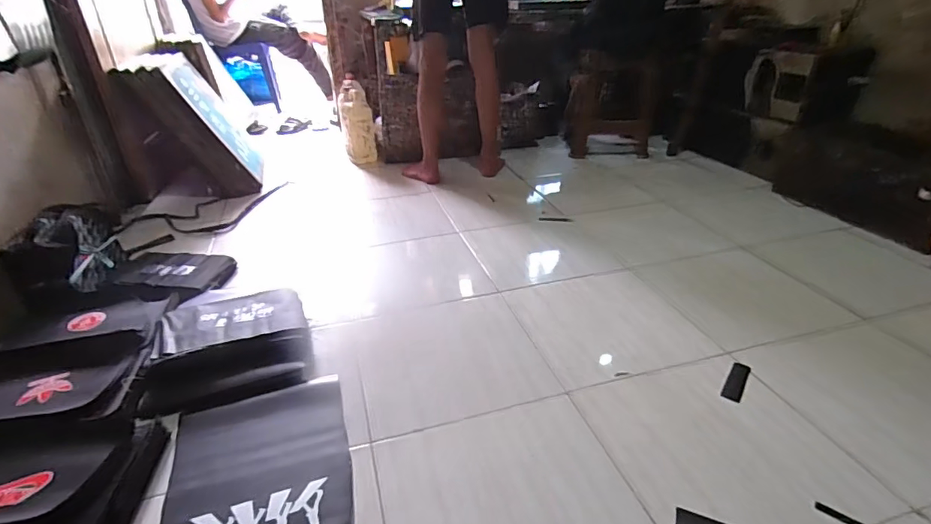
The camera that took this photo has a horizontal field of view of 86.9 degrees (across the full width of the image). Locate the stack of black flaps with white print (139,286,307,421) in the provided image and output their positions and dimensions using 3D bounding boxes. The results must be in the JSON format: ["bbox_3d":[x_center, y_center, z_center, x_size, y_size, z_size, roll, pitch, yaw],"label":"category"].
[{"bbox_3d":[-0.521,0.183,1.096,0.322,0.076,0.302,-14,31,-22],"label":"stack of black flaps with white print"}]

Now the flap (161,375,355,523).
[{"bbox_3d":[-0.353,0.374,0.853,0.294,0.017,0.410,-10,30,-16],"label":"flap"}]

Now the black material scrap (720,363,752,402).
[{"bbox_3d":[0.568,0.251,1.031,0.038,0.009,0.126,19,35,32],"label":"black material scrap"}]

